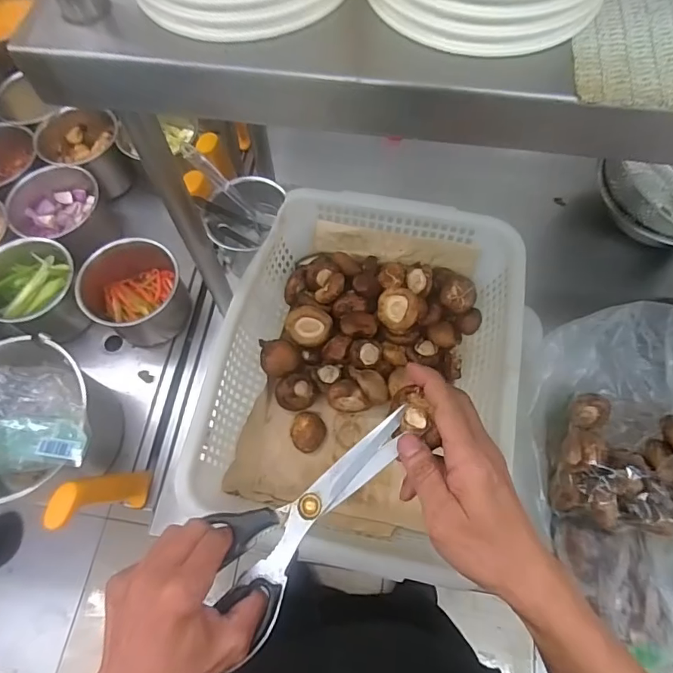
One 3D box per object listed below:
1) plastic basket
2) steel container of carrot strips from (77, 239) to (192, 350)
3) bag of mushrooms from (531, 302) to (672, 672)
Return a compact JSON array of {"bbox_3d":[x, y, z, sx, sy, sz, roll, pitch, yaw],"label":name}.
[{"bbox_3d":[0.034,0.030,0.517,0.298,0.113,0.390,12,69,7],"label":"plastic basket"},{"bbox_3d":[-0.266,-0.057,0.608,0.121,0.107,0.109,20,70,10],"label":"steel container of carrot strips"},{"bbox_3d":[0.328,0.136,0.476,0.243,0.101,0.341,16,70,8],"label":"bag of mushrooms"}]

